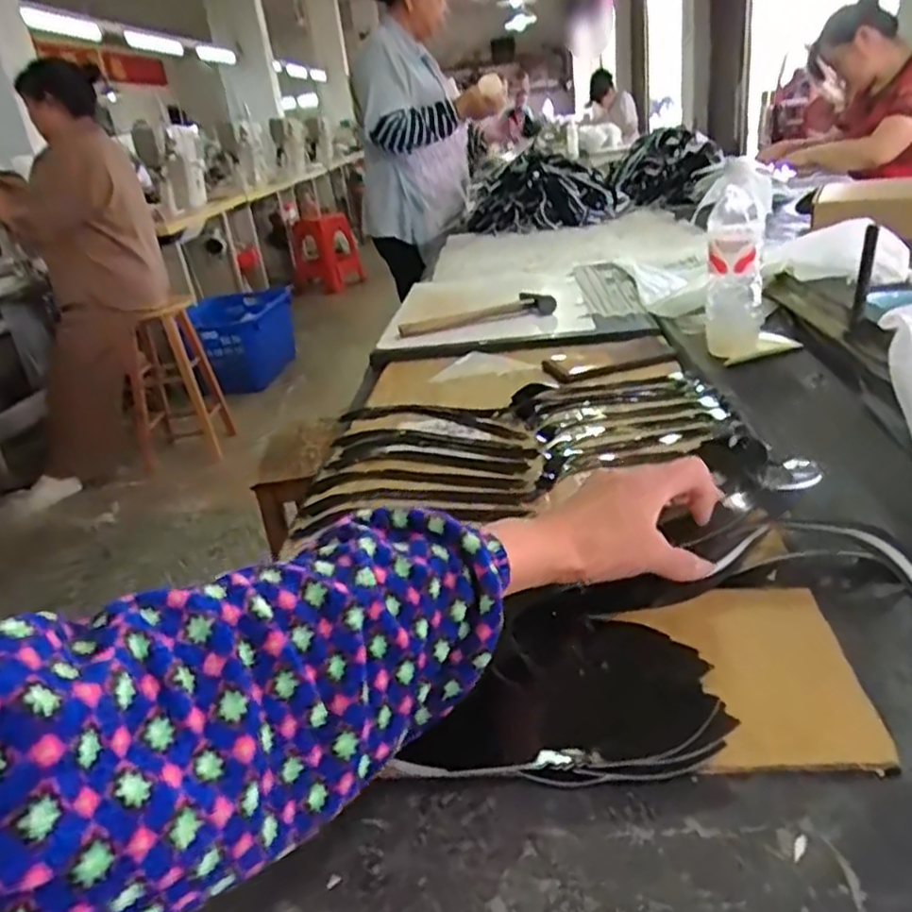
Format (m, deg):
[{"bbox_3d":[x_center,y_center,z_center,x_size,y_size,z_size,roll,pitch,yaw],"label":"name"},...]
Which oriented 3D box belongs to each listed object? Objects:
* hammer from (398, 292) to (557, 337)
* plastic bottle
[{"bbox_3d":[0.031,-0.221,1.139,0.244,0.032,0.080,-18,28,-4],"label":"hammer"},{"bbox_3d":[0.337,-0.235,0.873,0.067,0.209,0.062,1,28,17],"label":"plastic bottle"}]

